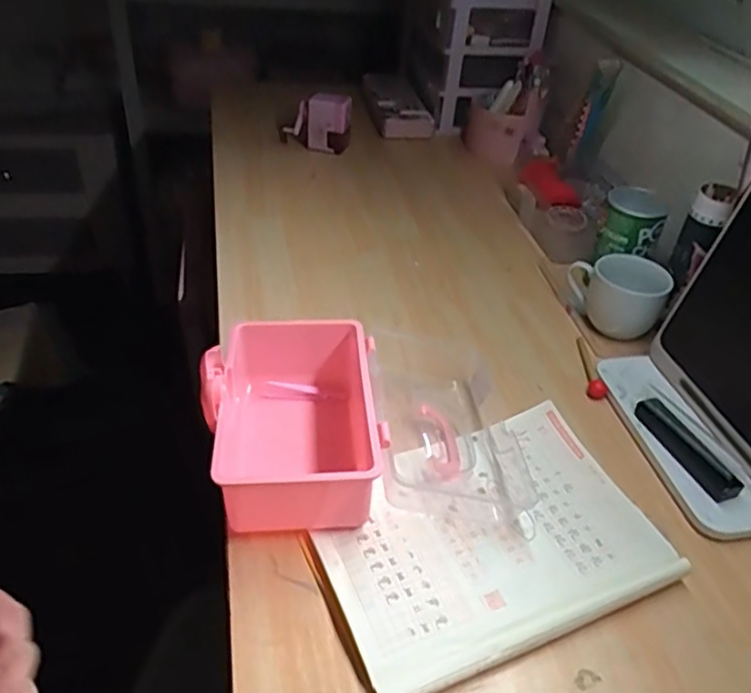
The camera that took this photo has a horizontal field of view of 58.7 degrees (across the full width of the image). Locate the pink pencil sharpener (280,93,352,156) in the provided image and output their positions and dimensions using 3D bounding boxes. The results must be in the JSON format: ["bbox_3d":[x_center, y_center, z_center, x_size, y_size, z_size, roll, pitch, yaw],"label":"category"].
[{"bbox_3d":[-0.095,-0.357,1.063,0.111,0.089,0.068,2,38,-5],"label":"pink pencil sharpener"}]

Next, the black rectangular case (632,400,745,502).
[{"bbox_3d":[0.271,0.089,0.584,0.021,0.022,0.111,-11,41,-20],"label":"black rectangular case"}]

